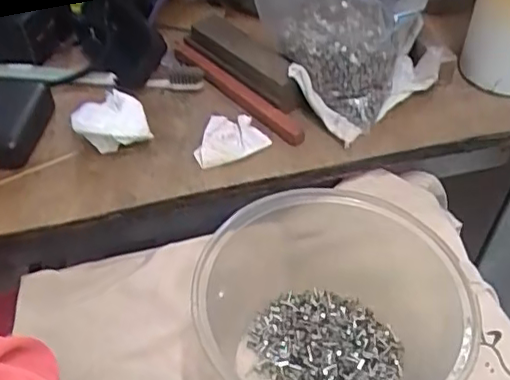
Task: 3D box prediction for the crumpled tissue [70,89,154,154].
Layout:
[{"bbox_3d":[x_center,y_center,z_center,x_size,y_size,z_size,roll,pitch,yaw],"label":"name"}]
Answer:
[{"bbox_3d":[-0.101,-0.052,0.440,0.053,0.025,0.051,5,48,4],"label":"crumpled tissue"}]

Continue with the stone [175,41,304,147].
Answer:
[{"bbox_3d":[-0.018,-0.080,0.468,0.015,0.015,0.155,-32,56,-25],"label":"stone"}]

